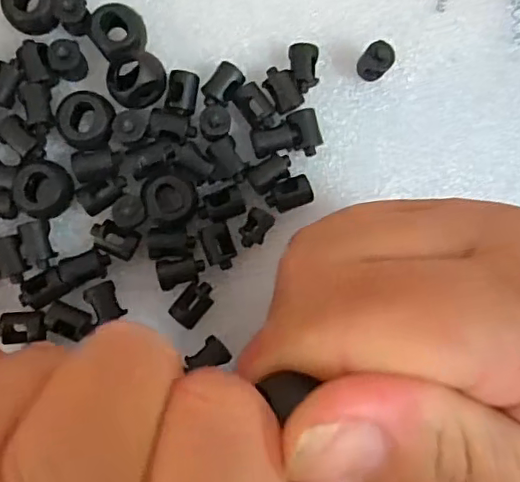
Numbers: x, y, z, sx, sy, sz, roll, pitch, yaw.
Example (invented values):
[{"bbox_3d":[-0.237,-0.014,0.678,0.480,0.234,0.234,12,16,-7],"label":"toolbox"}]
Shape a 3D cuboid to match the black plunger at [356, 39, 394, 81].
[{"bbox_3d":[0.038,-0.059,0.185,0.009,0.014,0.008,39,85,-3],"label":"black plunger"}]

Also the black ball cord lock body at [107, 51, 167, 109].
[{"bbox_3d":[-0.037,-0.050,0.174,0.016,0.018,0.017,-7,89,-5],"label":"black ball cord lock body"}]

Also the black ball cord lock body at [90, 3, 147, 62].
[{"bbox_3d":[-0.044,-0.065,0.178,0.015,0.012,0.016,-10,89,-5],"label":"black ball cord lock body"}]

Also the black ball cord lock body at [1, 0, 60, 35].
[{"bbox_3d":[-0.071,-0.074,0.176,0.015,0.011,0.018,8,89,-5],"label":"black ball cord lock body"}]

